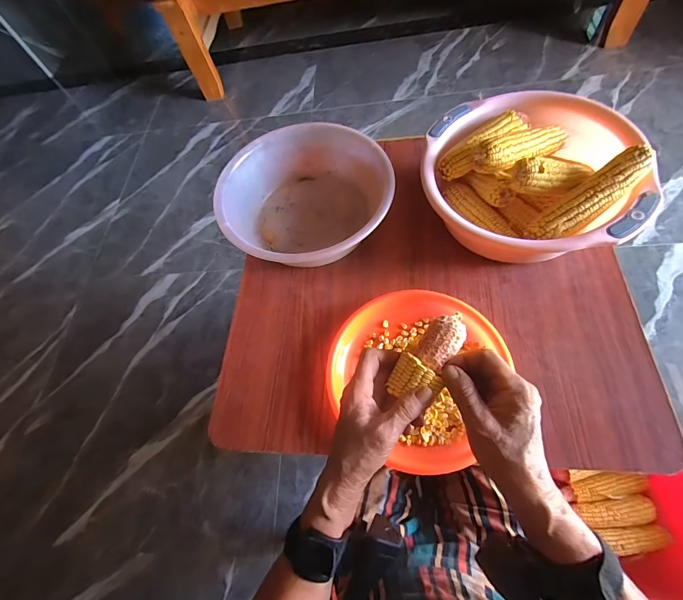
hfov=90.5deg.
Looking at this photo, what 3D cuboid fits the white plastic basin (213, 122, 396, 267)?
[{"bbox_3d":[-0.059,-0.167,0.574,0.268,0.094,0.262,-4,64,8],"label":"white plastic basin"}]

